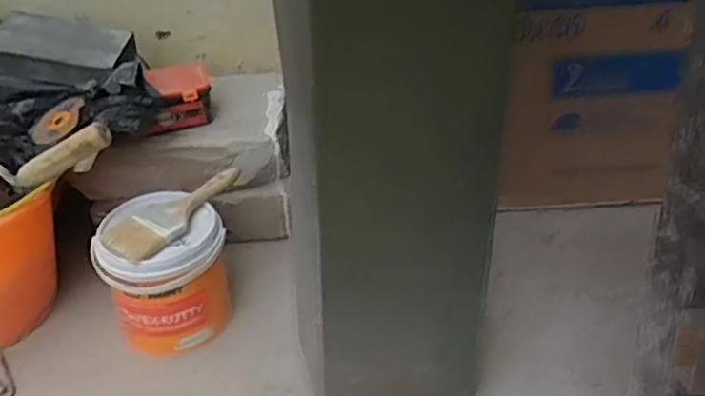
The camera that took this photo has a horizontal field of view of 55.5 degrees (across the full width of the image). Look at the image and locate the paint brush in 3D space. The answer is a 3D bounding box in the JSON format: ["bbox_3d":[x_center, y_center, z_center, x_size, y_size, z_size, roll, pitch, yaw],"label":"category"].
[{"bbox_3d":[-0.222,0.016,0.871,0.070,0.021,0.197,25,43,33],"label":"paint brush"}]

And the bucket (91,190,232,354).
[{"bbox_3d":[-0.249,0.096,0.896,0.154,0.167,0.140,-1,35,1],"label":"bucket"}]

